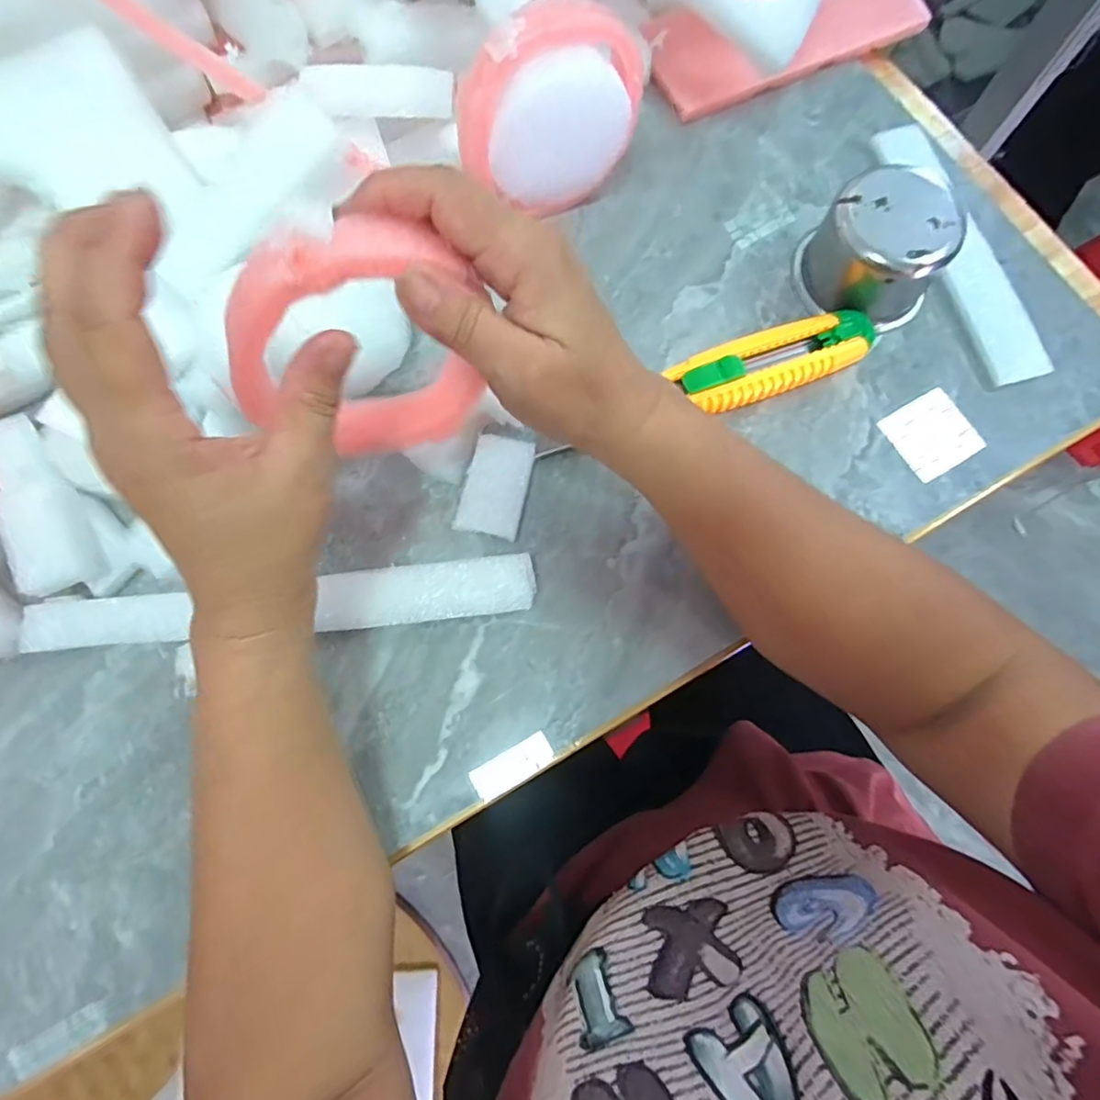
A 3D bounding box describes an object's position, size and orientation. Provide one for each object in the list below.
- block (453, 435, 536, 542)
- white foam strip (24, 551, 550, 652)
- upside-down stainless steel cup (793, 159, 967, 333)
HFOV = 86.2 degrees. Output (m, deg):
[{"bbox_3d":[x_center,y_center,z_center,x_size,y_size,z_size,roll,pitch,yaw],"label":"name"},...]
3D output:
[{"bbox_3d":[-0.028,-0.031,0.309,0.032,0.028,0.050,13,77,3],"label":"block"},{"bbox_3d":[-0.131,0.030,0.296,0.245,0.026,0.028,-6,77,-1],"label":"white foam strip"},{"bbox_3d":[0.182,-0.166,0.327,0.075,0.049,0.066,36,80,8],"label":"upside-down stainless steel cup"}]

